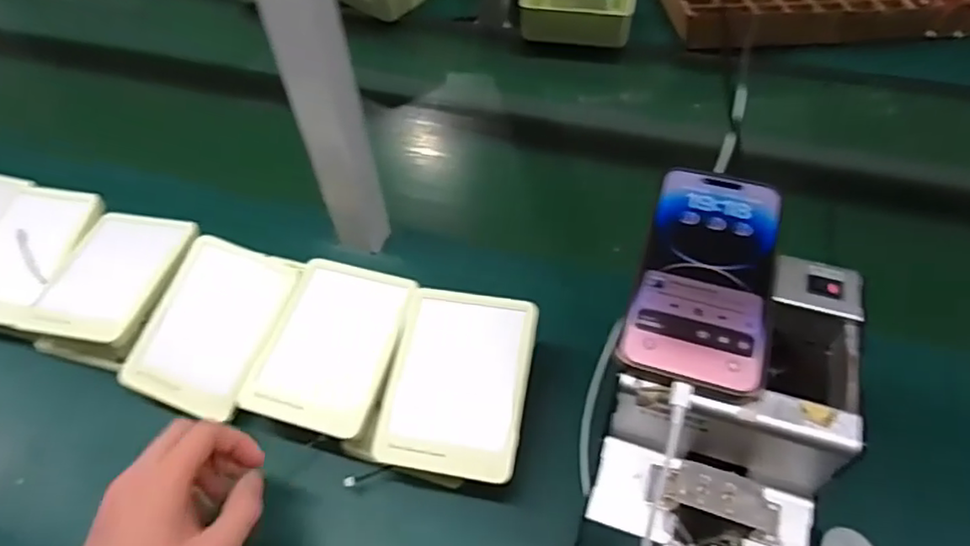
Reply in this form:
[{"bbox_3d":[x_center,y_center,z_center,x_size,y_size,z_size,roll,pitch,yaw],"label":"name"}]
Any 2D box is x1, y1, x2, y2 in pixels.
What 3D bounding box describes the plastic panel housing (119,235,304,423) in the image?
[{"bbox_3d":[-0.225,0.042,0.509,0.101,0.009,0.136,18,74,9],"label":"plastic panel housing"}]

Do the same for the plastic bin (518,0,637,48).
[{"bbox_3d":[0.127,-0.362,0.841,0.146,0.048,0.116,10,51,12],"label":"plastic bin"}]

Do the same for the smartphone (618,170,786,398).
[{"bbox_3d":[0.134,-0.003,0.374,0.076,0.013,0.158,14,52,15],"label":"smartphone"}]

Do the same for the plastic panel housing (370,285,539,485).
[{"bbox_3d":[-0.019,0.079,0.460,0.101,0.005,0.134,7,66,10],"label":"plastic panel housing"}]

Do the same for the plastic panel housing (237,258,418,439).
[{"bbox_3d":[-0.119,0.054,0.487,0.105,0.009,0.135,12,64,15],"label":"plastic panel housing"}]

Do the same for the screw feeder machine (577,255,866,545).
[{"bbox_3d":[0.146,0.093,0.394,0.123,0.137,0.171,14,52,15],"label":"screw feeder machine"}]

